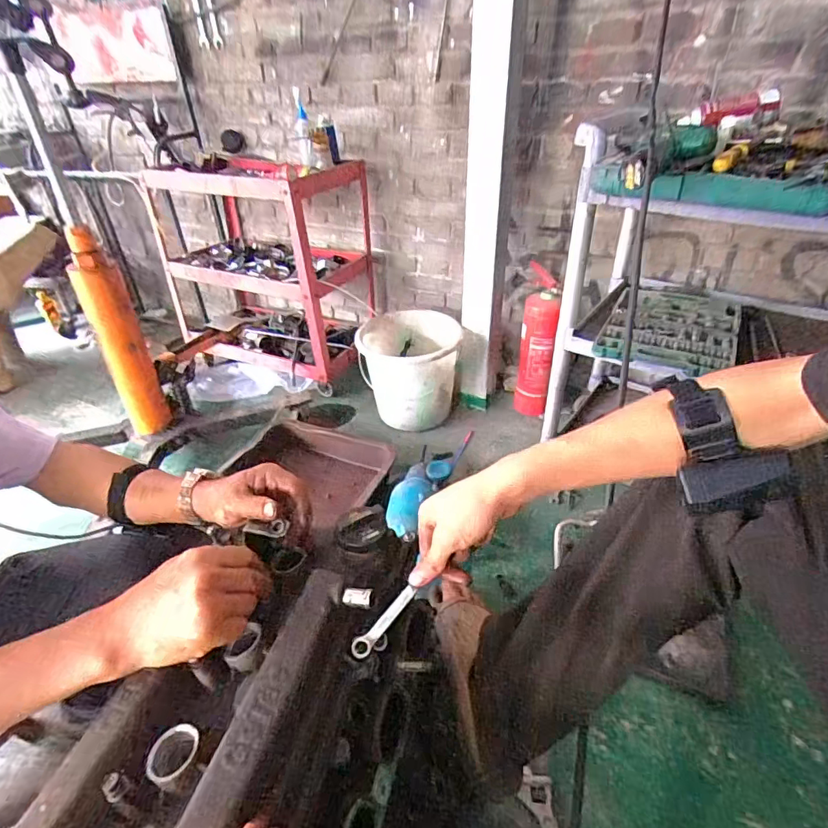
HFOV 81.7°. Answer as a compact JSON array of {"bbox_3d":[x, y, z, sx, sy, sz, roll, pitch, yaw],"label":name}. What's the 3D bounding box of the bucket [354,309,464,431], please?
[{"bbox_3d":[-0.013,-0.160,1.631,0.321,0.275,0.321,-1,35,1],"label":"bucket"}]

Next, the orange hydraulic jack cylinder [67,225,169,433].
[{"bbox_3d":[-0.815,-0.212,1.326,0.109,0.557,0.104,-23,41,-28],"label":"orange hydraulic jack cylinder"}]

